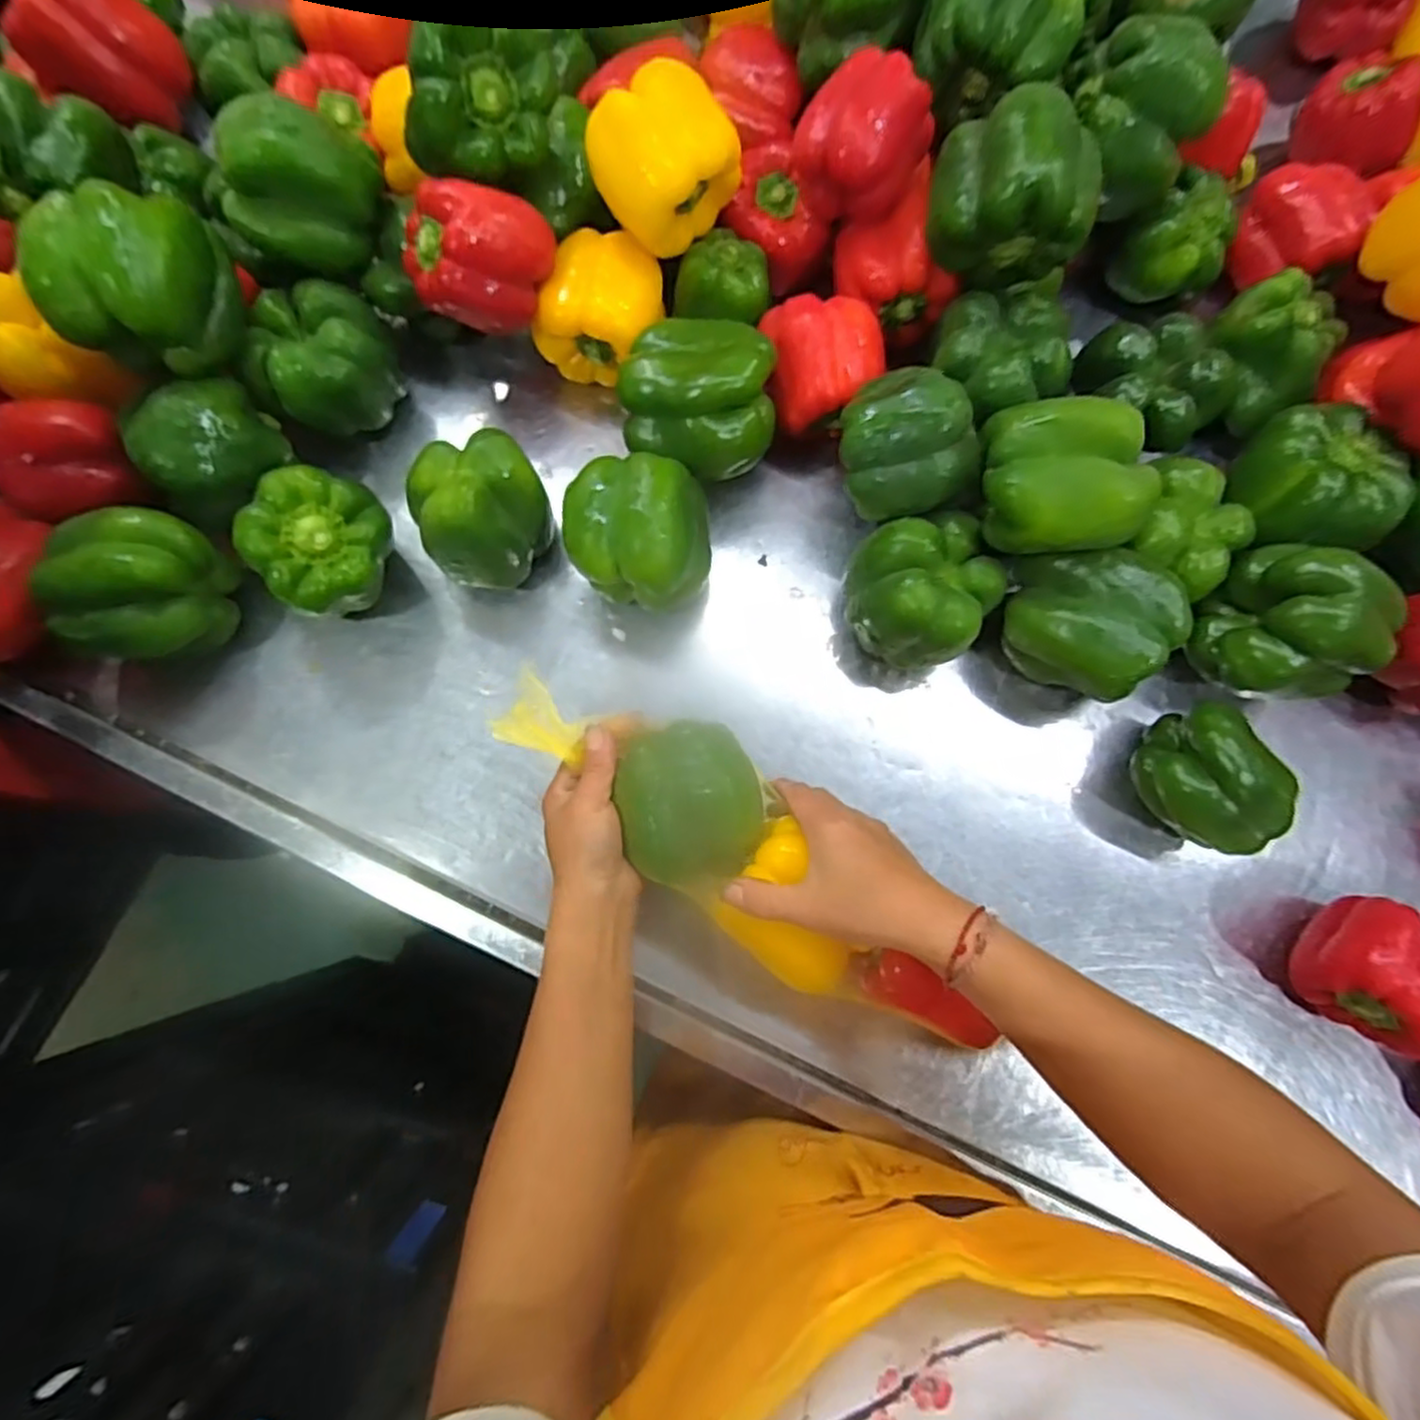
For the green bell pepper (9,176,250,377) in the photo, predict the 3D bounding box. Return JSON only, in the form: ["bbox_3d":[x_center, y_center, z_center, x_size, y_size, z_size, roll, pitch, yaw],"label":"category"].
[{"bbox_3d":[-0.360,-0.267,0.452,0.079,0.093,0.084,0,79,0],"label":"green bell pepper"}]

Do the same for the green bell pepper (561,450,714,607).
[{"bbox_3d":[-0.049,-0.117,0.508,0.095,0.099,0.094,0,79,0],"label":"green bell pepper"}]

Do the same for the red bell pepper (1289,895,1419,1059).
[{"bbox_3d":[0.428,0.165,0.455,0.072,0.086,0.067,-44,82,-8],"label":"red bell pepper"}]

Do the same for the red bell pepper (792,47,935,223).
[{"bbox_3d":[0.103,-0.388,0.490,0.082,0.071,0.077,0,79,0],"label":"red bell pepper"}]

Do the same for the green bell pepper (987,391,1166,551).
[{"bbox_3d":[0.218,-0.139,0.440,0.087,0.071,0.083,-4,79,-1],"label":"green bell pepper"}]

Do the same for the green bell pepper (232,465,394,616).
[{"bbox_3d":[-0.264,-0.114,0.502,0.088,0.102,0.078,-40,82,-7],"label":"green bell pepper"}]

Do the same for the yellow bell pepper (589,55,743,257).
[{"bbox_3d":[-0.034,-0.374,0.486,0.090,0.065,0.087,-1,97,-10],"label":"yellow bell pepper"}]

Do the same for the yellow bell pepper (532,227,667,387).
[{"bbox_3d":[-0.080,-0.298,0.549,0.076,0.091,0.081,0,79,0],"label":"yellow bell pepper"}]

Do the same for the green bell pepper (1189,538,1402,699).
[{"bbox_3d":[0.397,-0.052,0.486,0.094,0.104,0.095,0,79,0],"label":"green bell pepper"}]

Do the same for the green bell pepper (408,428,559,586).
[{"bbox_3d":[-0.159,-0.137,0.512,0.086,0.098,0.085,0,79,0],"label":"green bell pepper"}]

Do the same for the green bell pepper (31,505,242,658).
[{"bbox_3d":[-0.397,-0.085,0.505,0.086,0.094,0.104,-2,79,-1],"label":"green bell pepper"}]

